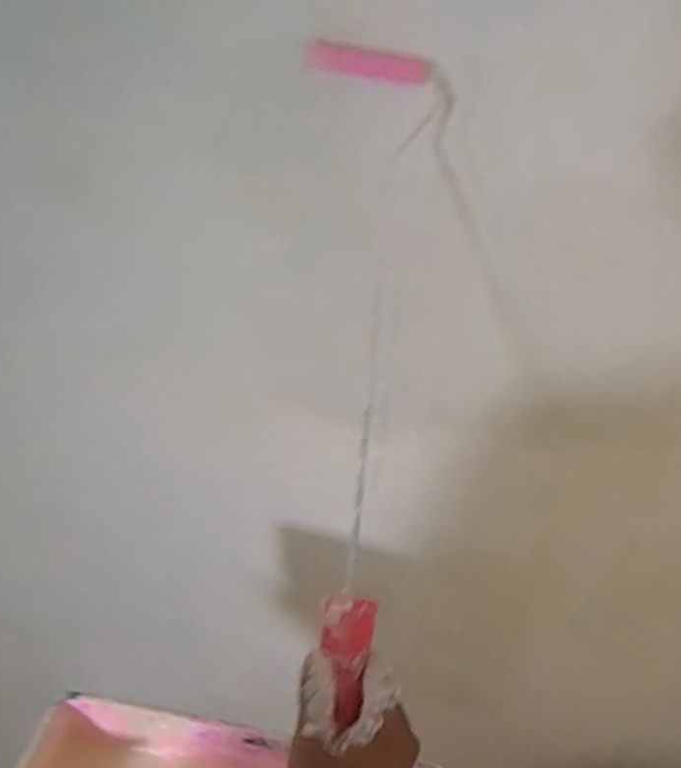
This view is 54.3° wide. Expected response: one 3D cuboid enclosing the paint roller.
[{"bbox_3d":[0.019,-0.050,0.493,0.125,0.047,0.535,3,66,2],"label":"paint roller"}]

